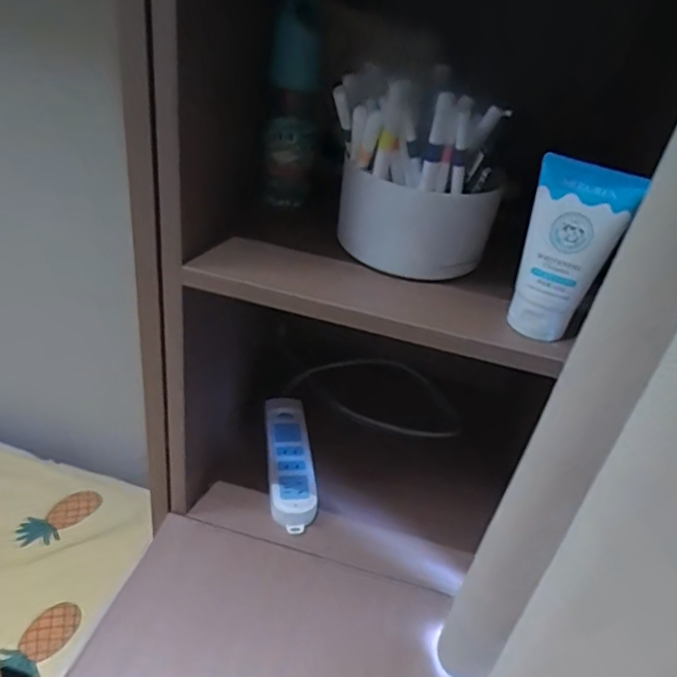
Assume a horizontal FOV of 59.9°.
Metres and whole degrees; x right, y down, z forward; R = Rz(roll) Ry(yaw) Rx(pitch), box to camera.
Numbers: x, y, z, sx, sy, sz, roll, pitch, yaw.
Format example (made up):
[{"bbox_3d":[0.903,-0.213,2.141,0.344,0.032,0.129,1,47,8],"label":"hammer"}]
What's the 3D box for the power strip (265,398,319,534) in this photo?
[{"bbox_3d":[-0.062,0.157,0.736,0.058,0.039,0.219,0,35,-10],"label":"power strip"}]

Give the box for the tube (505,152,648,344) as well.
[{"bbox_3d":[0.175,-0.065,0.454,0.067,0.130,0.039,21,36,18],"label":"tube"}]

